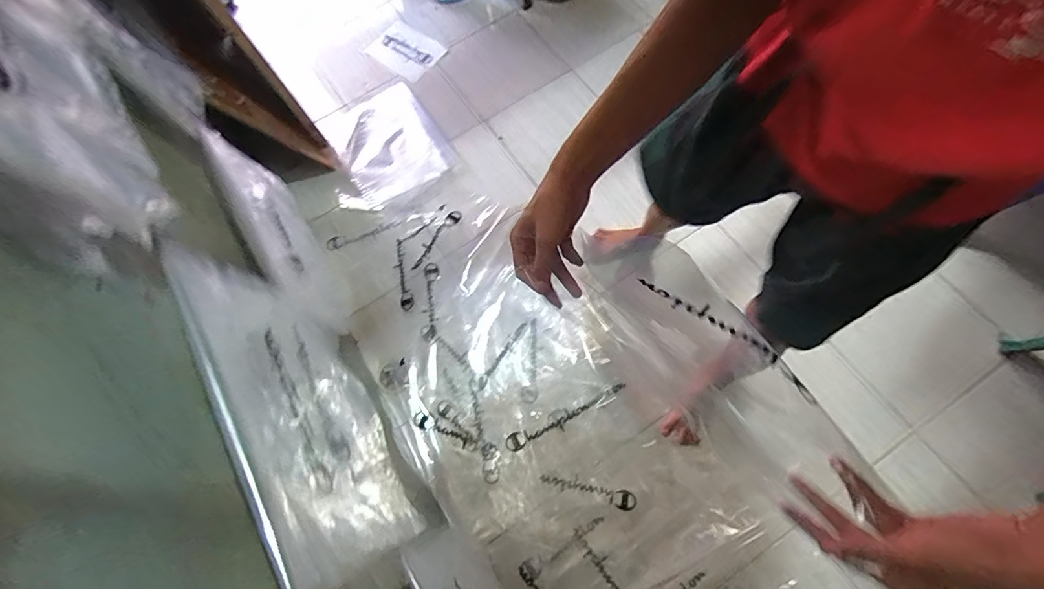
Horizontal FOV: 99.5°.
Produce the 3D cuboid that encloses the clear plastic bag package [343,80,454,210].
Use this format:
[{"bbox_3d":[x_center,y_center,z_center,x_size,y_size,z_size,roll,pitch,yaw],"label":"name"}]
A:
[{"bbox_3d":[-0.498,-0.566,1.646,0.363,0.042,0.443,-33,70,-6],"label":"clear plastic bag package"}]

